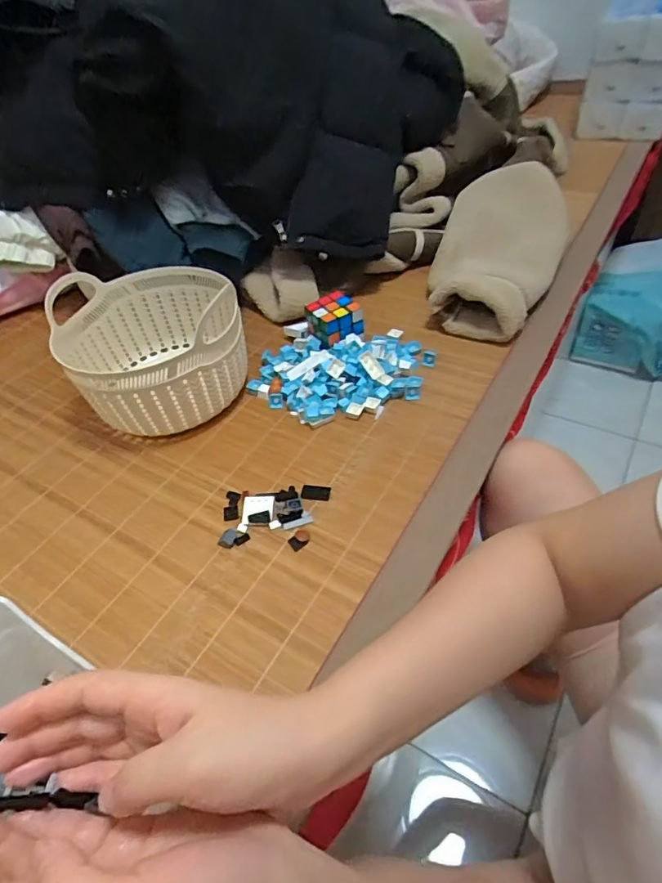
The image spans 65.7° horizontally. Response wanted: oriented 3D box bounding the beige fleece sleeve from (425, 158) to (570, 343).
[{"bbox_3d":[0.262,-0.309,0.791,0.172,0.084,0.373,15,50,19],"label":"beige fleece sleeve"}]

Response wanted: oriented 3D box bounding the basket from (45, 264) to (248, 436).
[{"bbox_3d":[-0.221,-0.116,0.663,0.216,0.125,0.229,-25,49,-16],"label":"basket"}]

